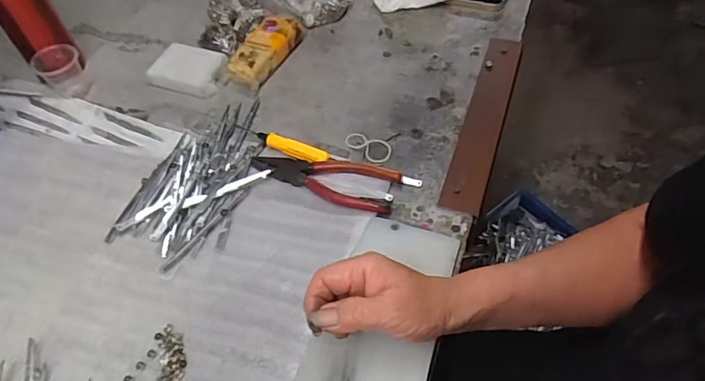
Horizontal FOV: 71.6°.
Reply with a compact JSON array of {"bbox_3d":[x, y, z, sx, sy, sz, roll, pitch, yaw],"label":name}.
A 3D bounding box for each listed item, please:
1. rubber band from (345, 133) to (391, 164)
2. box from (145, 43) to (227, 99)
[{"bbox_3d":[0.016,-0.046,0.514,0.053,0.006,0.028,24,65,20],"label":"rubber band"},{"bbox_3d":[-0.200,-0.149,0.603,0.089,0.024,0.068,17,56,16],"label":"box"}]

